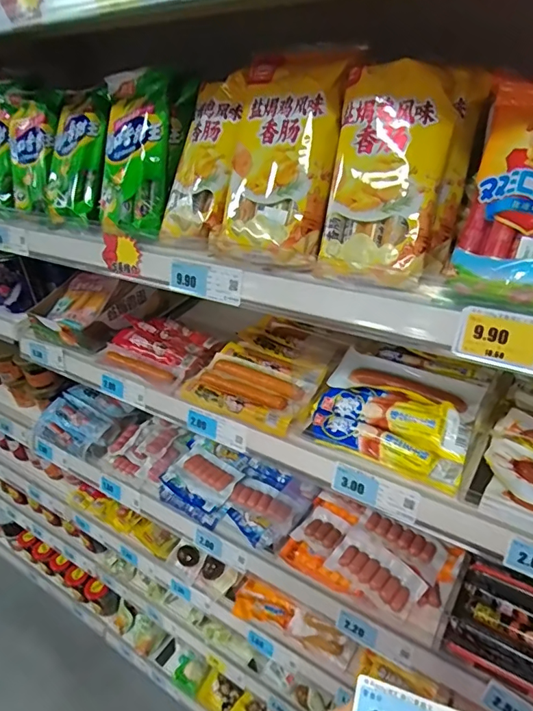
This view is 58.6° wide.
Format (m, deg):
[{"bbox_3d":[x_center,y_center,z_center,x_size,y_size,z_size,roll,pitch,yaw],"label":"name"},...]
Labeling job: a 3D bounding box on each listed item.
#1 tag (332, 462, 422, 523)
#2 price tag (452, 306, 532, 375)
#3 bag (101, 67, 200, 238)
[{"bbox_3d":[0.122,0.156,0.537,0.099,0.034,0.005,17,11,30],"label":"tag"},{"bbox_3d":[0.197,-0.007,0.356,0.102,0.043,0.004,18,19,30],"label":"price tag"},{"bbox_3d":[-0.155,-0.244,0.576,0.099,0.190,0.050,9,-2,21],"label":"bag"}]

